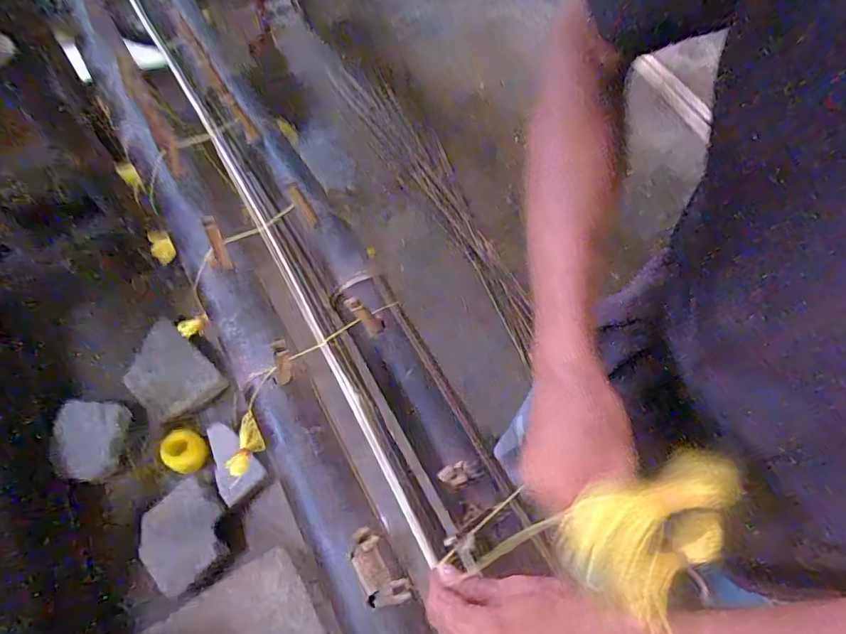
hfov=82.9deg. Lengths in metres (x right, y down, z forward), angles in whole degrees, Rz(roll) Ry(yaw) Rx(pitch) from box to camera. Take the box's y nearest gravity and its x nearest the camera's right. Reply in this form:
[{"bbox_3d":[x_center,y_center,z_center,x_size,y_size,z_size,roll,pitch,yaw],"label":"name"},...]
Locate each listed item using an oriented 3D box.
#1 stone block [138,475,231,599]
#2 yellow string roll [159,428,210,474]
[{"bbox_3d":[-0.583,0.524,1.171,0.205,0.060,0.204,40,69,20],"label":"stone block"},{"bbox_3d":[-0.620,0.350,1.249,0.098,0.079,0.100,0,62,1],"label":"yellow string roll"}]

